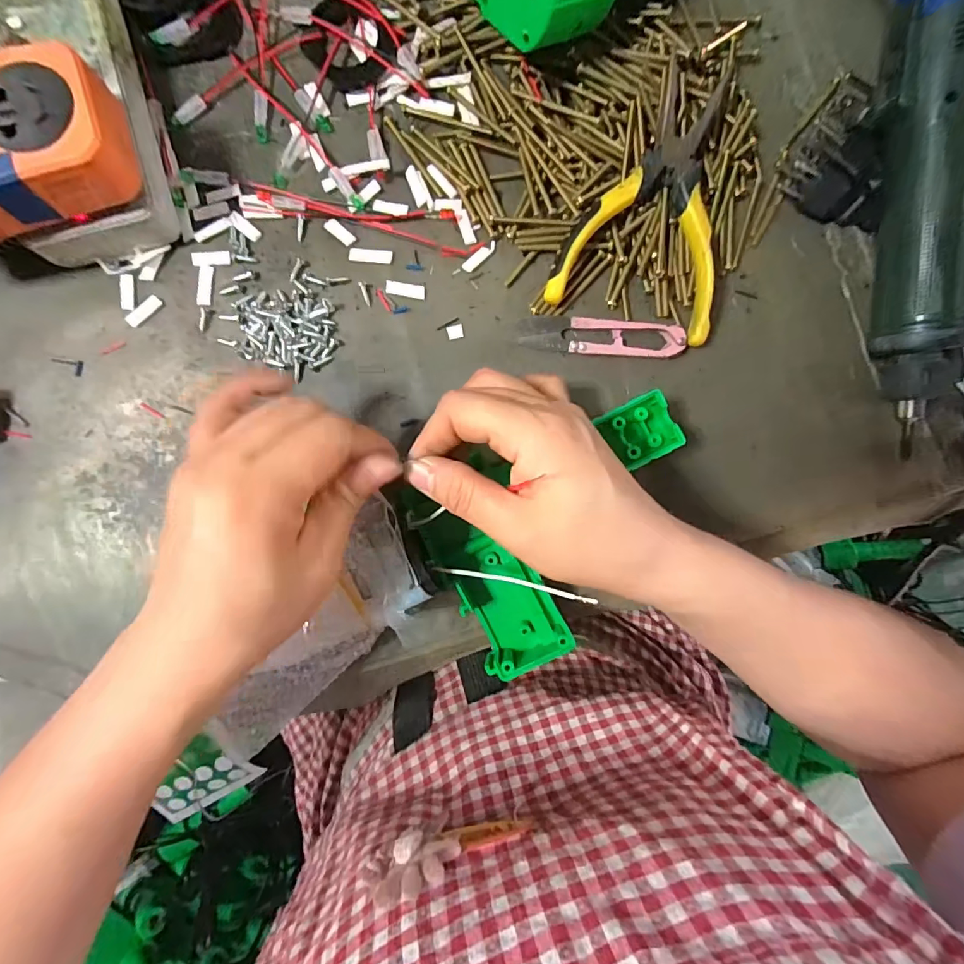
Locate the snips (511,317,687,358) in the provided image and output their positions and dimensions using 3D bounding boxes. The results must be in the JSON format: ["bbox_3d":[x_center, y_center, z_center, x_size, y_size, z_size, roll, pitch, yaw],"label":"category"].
[{"bbox_3d":[0.071,-0.087,0.277,0.099,0.009,0.020,3,88,-2],"label":"snips"}]

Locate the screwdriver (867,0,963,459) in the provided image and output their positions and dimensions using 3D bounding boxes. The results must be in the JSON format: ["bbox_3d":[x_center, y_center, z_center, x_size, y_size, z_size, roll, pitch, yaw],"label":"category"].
[{"bbox_3d":[0.247,-0.146,0.258,0.041,0.041,0.239,-8,102,-3],"label":"screwdriver"}]

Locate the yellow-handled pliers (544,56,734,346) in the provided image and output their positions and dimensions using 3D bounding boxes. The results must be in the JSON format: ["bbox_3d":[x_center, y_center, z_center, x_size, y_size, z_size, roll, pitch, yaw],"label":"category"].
[{"bbox_3d":[0.103,-0.160,0.268,0.095,0.032,0.136,17,88,-2],"label":"yellow-handled pliers"}]

